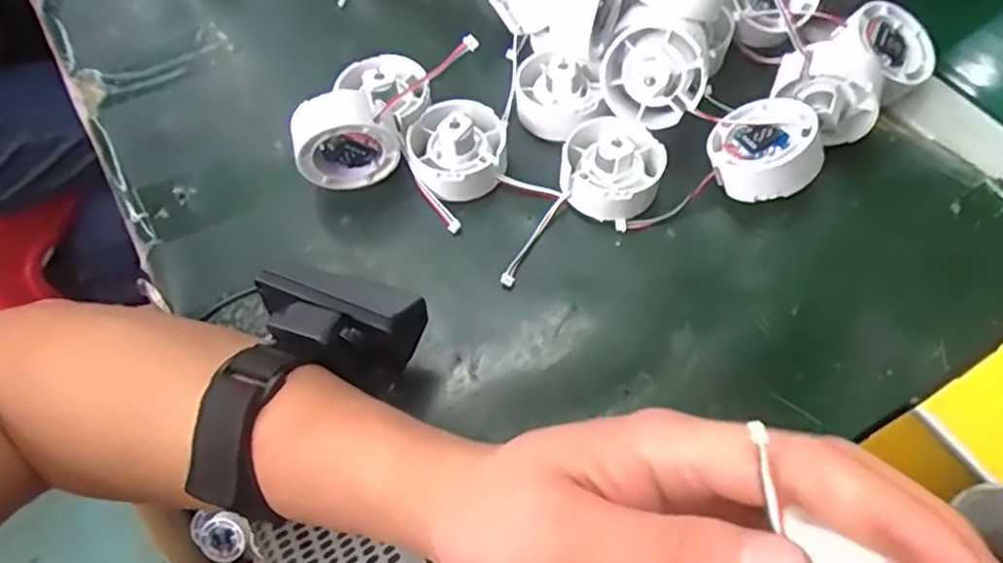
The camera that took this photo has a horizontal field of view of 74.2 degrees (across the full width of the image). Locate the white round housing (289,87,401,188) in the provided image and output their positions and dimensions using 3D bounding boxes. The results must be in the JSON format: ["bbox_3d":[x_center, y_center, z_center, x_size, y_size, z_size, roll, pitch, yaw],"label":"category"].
[{"bbox_3d":[-0.087,-0.078,0.369,0.055,0.052,0.033,-19,62,-7],"label":"white round housing"}]

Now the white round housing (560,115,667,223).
[{"bbox_3d":[0.061,-0.065,0.363,0.052,0.031,0.055,-2,62,3],"label":"white round housing"}]

